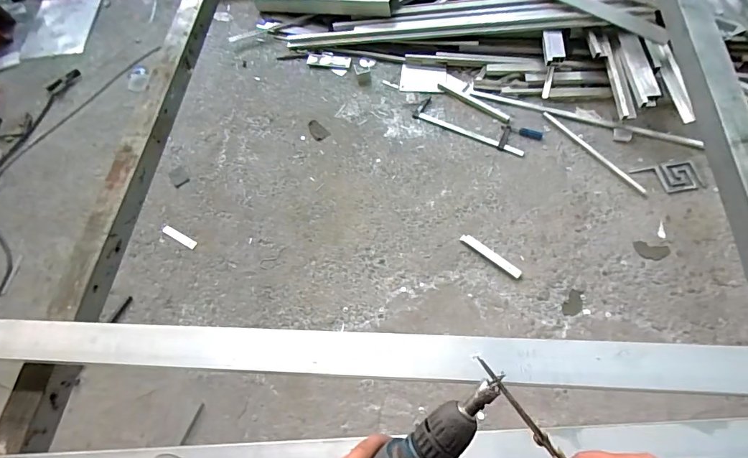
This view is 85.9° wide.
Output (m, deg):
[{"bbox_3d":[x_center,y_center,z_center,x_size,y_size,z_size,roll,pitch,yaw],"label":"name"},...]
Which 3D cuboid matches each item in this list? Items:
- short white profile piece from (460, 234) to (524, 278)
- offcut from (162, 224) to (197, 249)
[{"bbox_3d":[0.405,0.090,1.398,0.238,0.008,0.039,37,69,22],"label":"short white profile piece"},{"bbox_3d":[-0.718,0.025,1.473,0.164,0.013,0.034,26,66,17],"label":"offcut"}]

